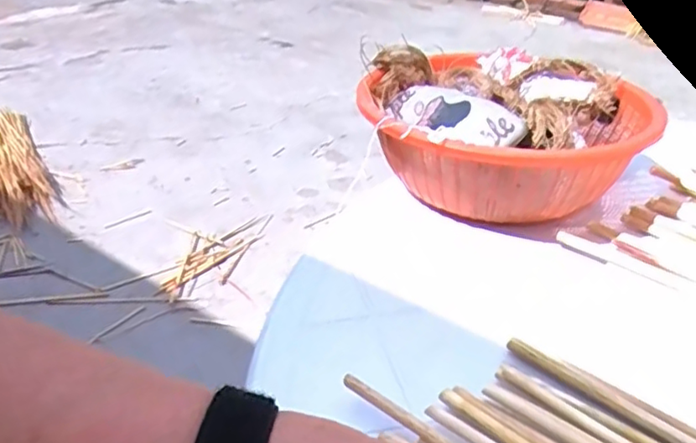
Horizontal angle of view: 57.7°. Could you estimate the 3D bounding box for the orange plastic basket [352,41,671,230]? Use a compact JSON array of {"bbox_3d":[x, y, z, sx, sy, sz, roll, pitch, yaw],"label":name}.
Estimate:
[{"bbox_3d":[0.139,-0.081,0.577,0.249,0.094,0.205,4,32,7],"label":"orange plastic basket"}]

